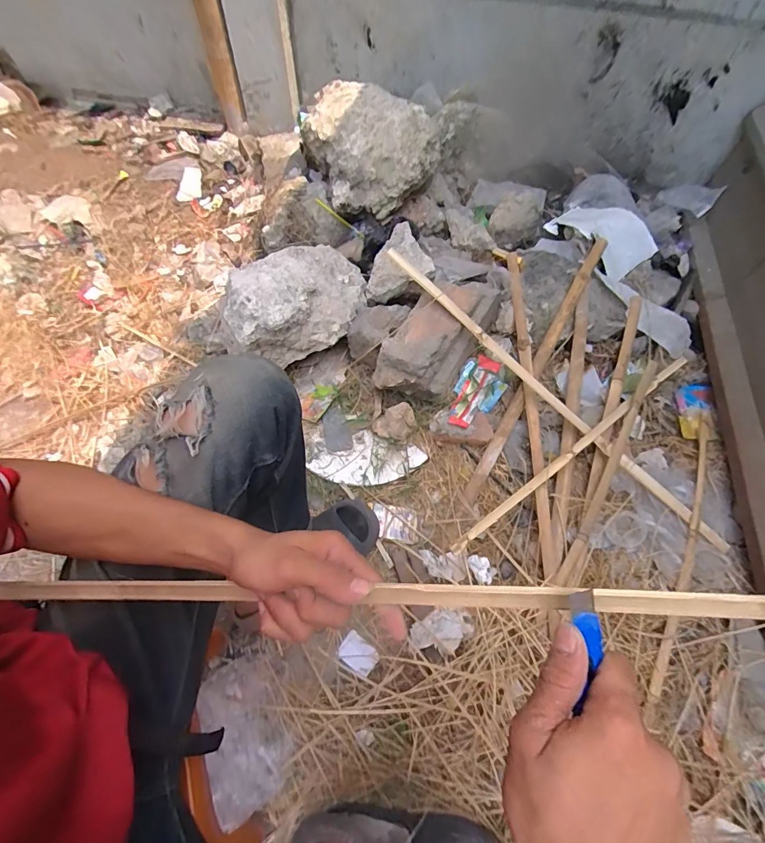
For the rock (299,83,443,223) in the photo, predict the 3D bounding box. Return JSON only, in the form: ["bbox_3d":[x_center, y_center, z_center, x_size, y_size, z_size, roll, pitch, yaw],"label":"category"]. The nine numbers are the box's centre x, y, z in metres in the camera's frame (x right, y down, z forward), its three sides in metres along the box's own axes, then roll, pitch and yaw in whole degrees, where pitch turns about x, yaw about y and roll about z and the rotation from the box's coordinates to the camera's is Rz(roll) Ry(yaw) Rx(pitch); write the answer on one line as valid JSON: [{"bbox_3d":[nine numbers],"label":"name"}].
[{"bbox_3d":[-0.036,-0.764,1.112,0.318,0.189,0.392,-17,63,-10],"label":"rock"}]

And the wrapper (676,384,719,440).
[{"bbox_3d":[0.739,-0.030,0.951,0.071,0.023,0.167,17,62,9],"label":"wrapper"}]

